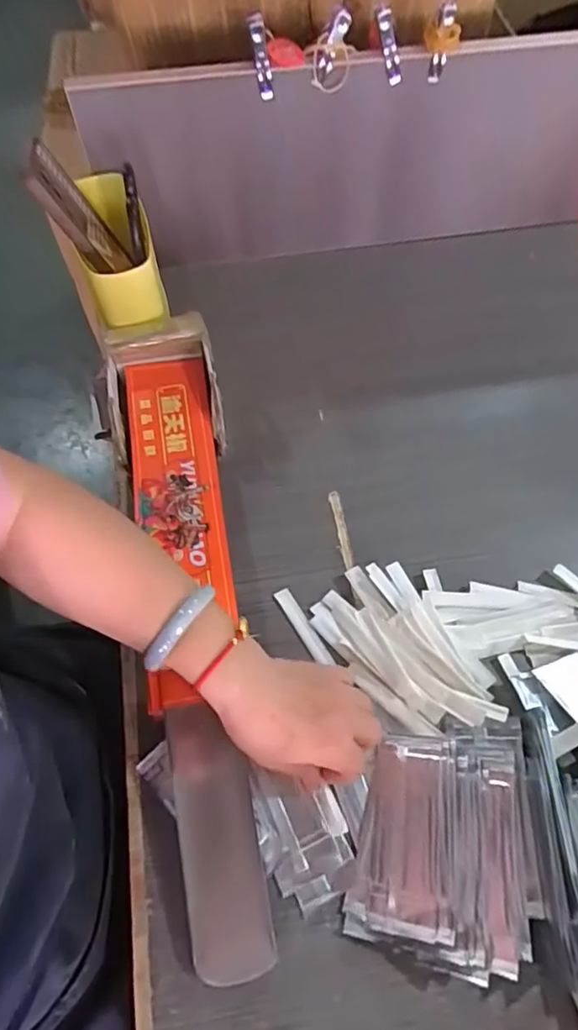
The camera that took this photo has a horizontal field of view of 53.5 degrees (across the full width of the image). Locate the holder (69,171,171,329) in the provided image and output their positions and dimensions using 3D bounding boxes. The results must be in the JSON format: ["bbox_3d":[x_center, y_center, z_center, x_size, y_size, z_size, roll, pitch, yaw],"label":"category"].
[{"bbox_3d":[-0.172,-0.272,0.587,0.076,0.063,0.160,-10,63,-4],"label":"holder"}]

